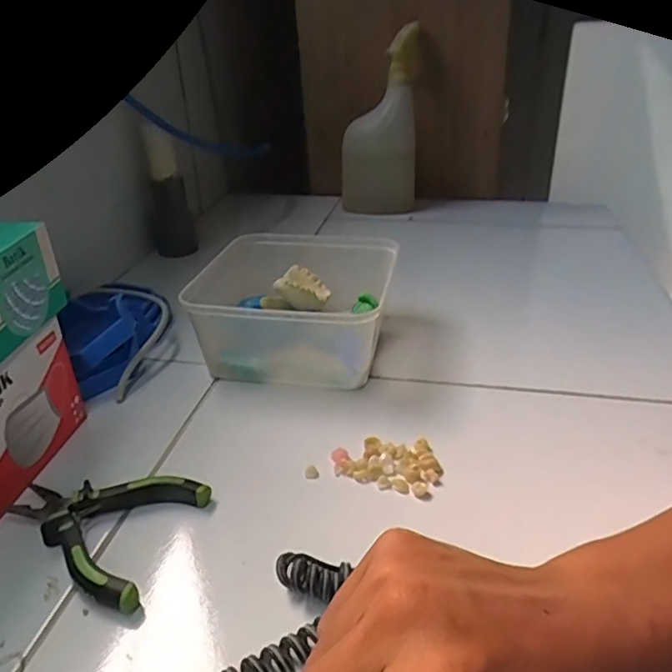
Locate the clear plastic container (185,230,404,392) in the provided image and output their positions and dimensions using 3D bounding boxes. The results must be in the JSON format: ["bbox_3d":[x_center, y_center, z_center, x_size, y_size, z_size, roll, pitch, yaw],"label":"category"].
[{"bbox_3d":[-0.030,-0.029,0.515,0.147,0.068,0.160,4,30,12],"label":"clear plastic container"}]

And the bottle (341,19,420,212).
[{"bbox_3d":[0.061,-0.289,0.812,0.106,0.238,0.065,-1,29,3],"label":"bottle"}]

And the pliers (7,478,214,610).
[{"bbox_3d":[-0.140,0.109,0.337,0.104,0.018,0.083,7,30,17],"label":"pliers"}]

